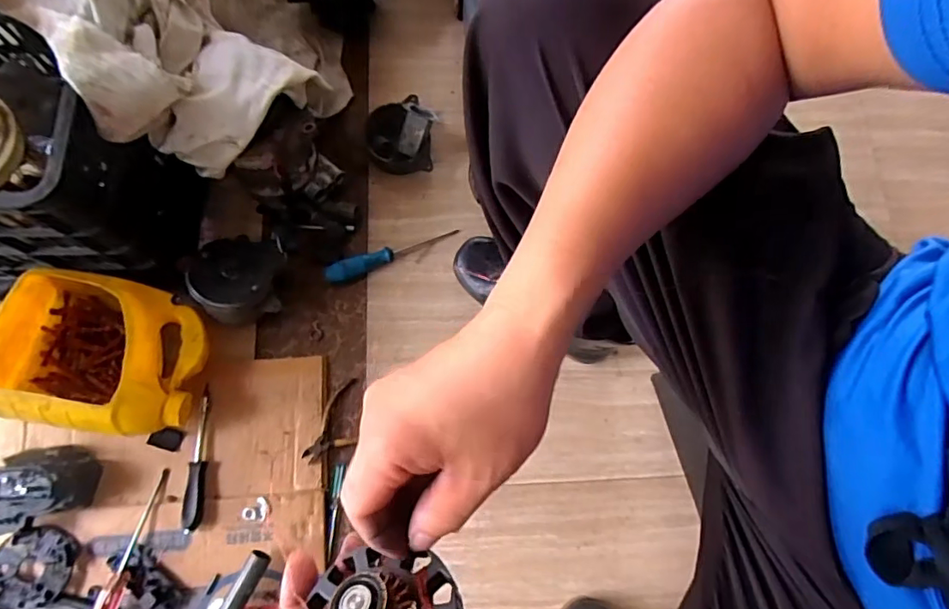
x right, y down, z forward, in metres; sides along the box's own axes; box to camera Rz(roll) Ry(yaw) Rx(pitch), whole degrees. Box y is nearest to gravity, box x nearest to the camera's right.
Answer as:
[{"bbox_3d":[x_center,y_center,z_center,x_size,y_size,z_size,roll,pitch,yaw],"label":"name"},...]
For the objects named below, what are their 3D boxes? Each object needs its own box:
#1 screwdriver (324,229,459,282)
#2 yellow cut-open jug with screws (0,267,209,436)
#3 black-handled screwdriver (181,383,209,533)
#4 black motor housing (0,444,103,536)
[{"bbox_3d":[-0.117,-0.073,0.755,0.193,0.027,0.025,-22,79,-5],"label":"screwdriver"},{"bbox_3d":[-0.447,0.058,0.647,0.231,0.110,0.175,11,75,0],"label":"yellow cut-open jug with screws"},{"bbox_3d":[-0.342,0.188,0.659,0.022,0.024,0.166,1,78,0],"label":"black-handled screwdriver"},{"bbox_3d":[-0.517,0.214,0.627,0.122,0.061,0.081,-20,77,-8],"label":"black motor housing"}]

